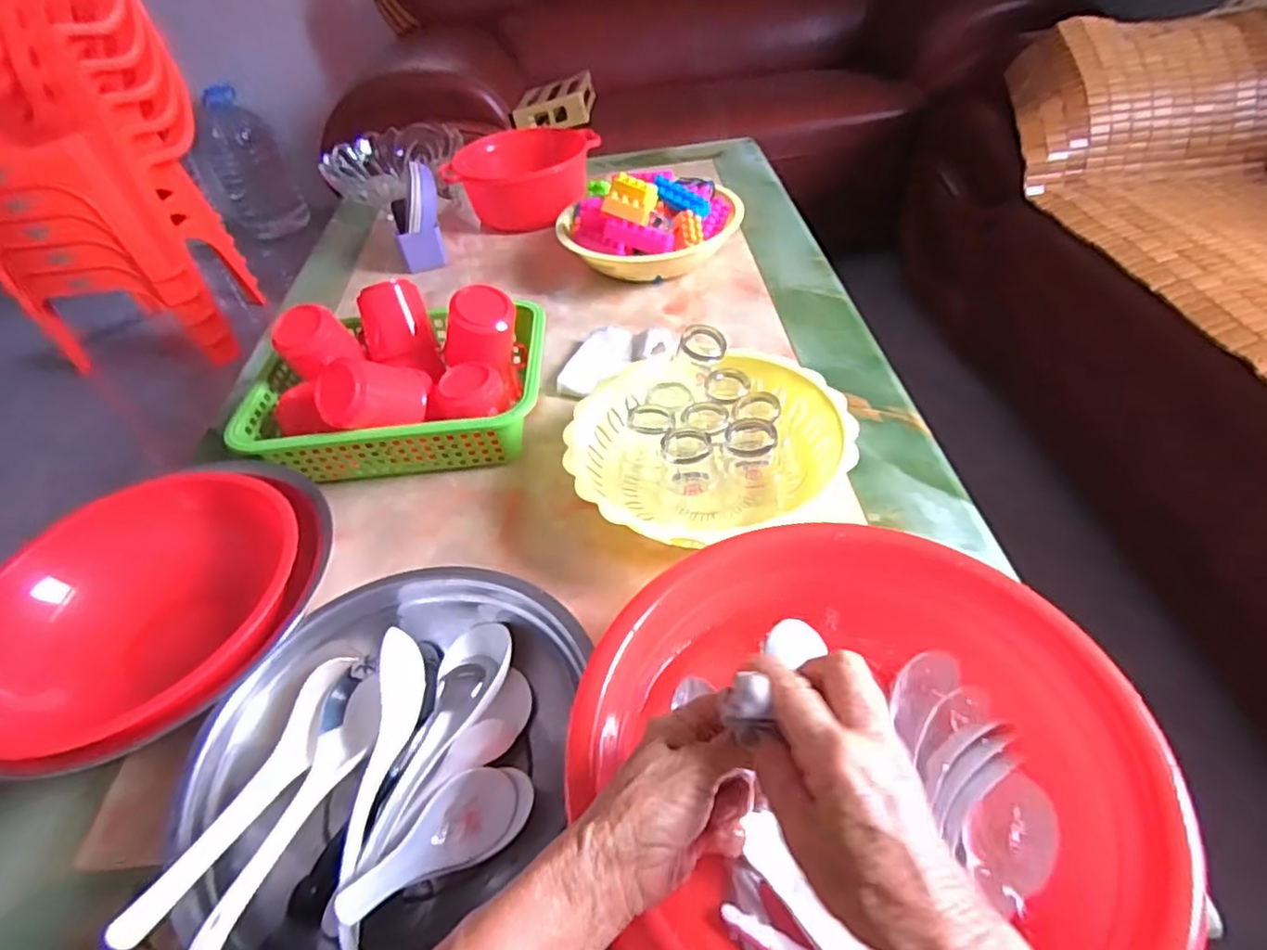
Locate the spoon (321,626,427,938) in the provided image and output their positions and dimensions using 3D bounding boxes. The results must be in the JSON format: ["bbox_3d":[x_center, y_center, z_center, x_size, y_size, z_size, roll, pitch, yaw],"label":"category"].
[{"bbox_3d":[-0.163,0.185,0.433,0.025,0.035,0.180,-5,45,3],"label":"spoon"}]

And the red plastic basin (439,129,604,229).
[{"bbox_3d":[-0.180,-0.502,1.130,0.235,0.089,0.235,-4,45,4],"label":"red plastic basin"}]

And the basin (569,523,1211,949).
[{"bbox_3d":[0.123,0.166,0.387,0.285,0.079,0.295,-4,45,4],"label":"basin"}]

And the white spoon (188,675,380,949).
[{"bbox_3d":[-0.204,0.207,0.411,0.049,0.025,0.204,0,29,8],"label":"white spoon"}]

